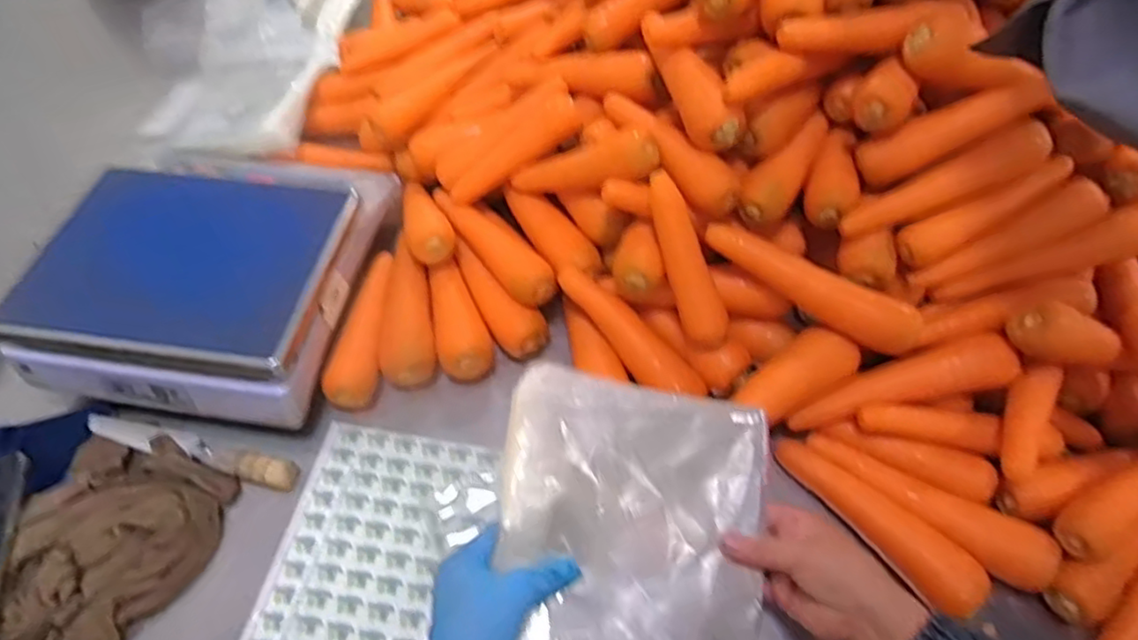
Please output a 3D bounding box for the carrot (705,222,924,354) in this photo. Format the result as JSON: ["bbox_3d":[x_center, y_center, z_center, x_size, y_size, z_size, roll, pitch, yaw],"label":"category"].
[{"bbox_3d":[0.220,-0.031,0.607,0.205,0.035,0.034,29,60,3],"label":"carrot"}]

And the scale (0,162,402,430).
[{"bbox_3d":[-0.351,-0.063,0.678,0.273,0.094,0.314,9,56,7],"label":"scale"}]

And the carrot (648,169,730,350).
[{"bbox_3d":[0.108,-0.053,0.617,0.035,0.171,0.034,-25,14,-15],"label":"carrot"}]

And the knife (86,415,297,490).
[{"bbox_3d":[-0.348,0.119,0.613,0.207,0.021,0.029,13,56,9],"label":"knife"}]

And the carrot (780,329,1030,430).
[{"bbox_3d":[0.306,0.059,0.620,0.202,0.042,0.043,-20,54,16],"label":"carrot"}]

